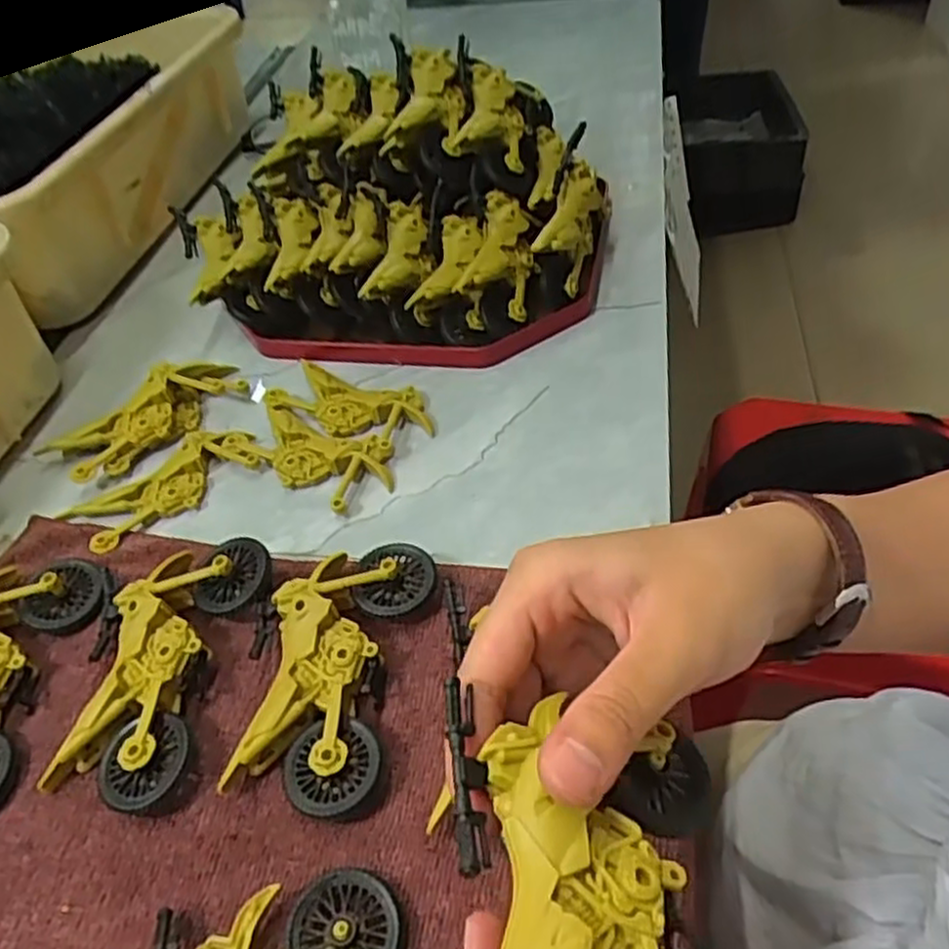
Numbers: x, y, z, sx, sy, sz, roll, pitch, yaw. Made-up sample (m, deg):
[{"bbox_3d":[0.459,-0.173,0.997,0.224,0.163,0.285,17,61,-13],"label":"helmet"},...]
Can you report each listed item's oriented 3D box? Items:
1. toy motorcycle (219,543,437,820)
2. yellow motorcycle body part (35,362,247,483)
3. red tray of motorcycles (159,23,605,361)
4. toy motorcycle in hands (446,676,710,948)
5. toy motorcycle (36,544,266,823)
[{"bbox_3d":[-0.061,0.076,0.318,0.067,0.023,0.114,6,48,11],"label":"toy motorcycle"},{"bbox_3d":[-0.185,-0.034,0.444,0.110,0.026,0.040,-32,52,-22],"label":"yellow motorcycle body part"},{"bbox_3d":[-0.053,-0.179,0.509,0.272,0.107,0.212,2,47,8],"label":"red tray of motorcycles"},{"bbox_3d":[0.022,0.095,0.179,0.065,0.031,0.096,3,47,8],"label":"toy motorcycle in hands"},{"bbox_3d":[-0.137,0.076,0.325,0.072,0.027,0.114,6,48,11],"label":"toy motorcycle"}]

